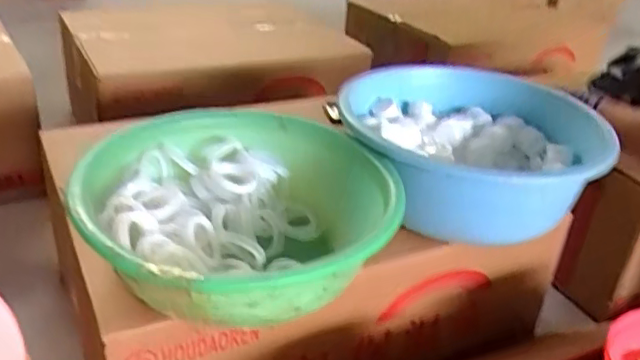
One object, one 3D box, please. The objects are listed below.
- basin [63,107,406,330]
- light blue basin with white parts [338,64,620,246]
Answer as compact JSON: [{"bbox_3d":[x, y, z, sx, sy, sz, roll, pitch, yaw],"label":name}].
[{"bbox_3d":[-0.091,0.048,0.715,0.329,0.132,0.359,3,29,-2],"label":"basin"},{"bbox_3d":[0.221,-0.046,0.883,0.348,0.136,0.331,2,29,-4],"label":"light blue basin with white parts"}]

